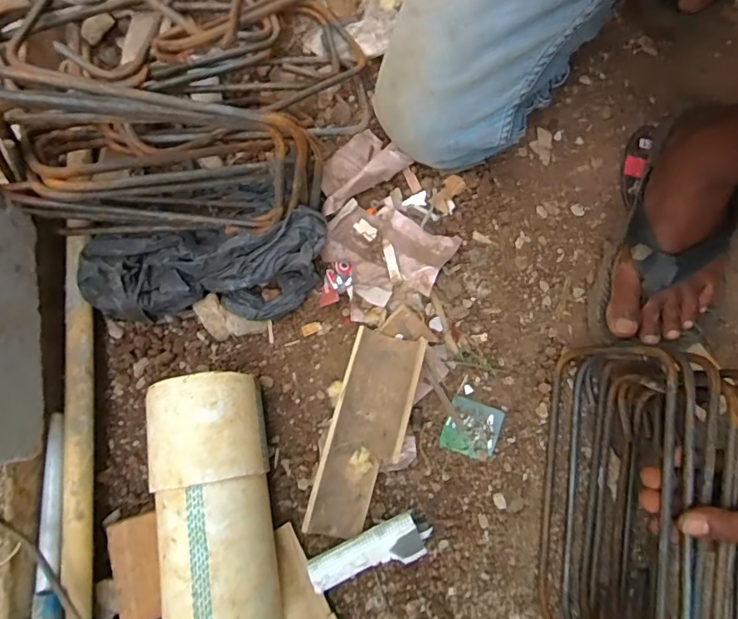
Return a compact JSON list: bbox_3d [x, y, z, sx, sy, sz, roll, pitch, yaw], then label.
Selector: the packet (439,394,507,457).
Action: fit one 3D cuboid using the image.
[{"bbox_3d":[0.099,0.113,0.458,0.050,0.007,0.049,21,81,4],"label":"packet"}]

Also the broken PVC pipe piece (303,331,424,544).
[{"bbox_3d":[-0.002,0.112,0.442,0.065,0.016,0.186,15,80,3],"label":"broken PVC pipe piece"}]

